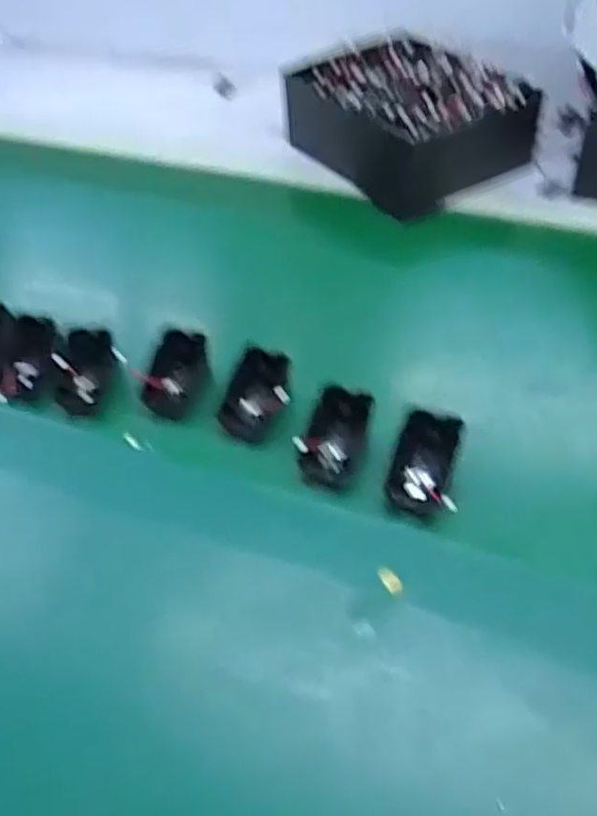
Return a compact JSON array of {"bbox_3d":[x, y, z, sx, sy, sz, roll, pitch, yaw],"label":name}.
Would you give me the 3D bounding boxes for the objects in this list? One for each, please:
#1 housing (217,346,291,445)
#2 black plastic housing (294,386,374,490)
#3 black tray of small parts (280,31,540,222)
[{"bbox_3d":[-0.033,-0.011,0.546,0.041,0.032,0.062,15,52,19],"label":"housing"},{"bbox_3d":[0.024,0.021,0.513,0.042,0.034,0.063,15,52,19],"label":"black plastic housing"},{"bbox_3d":[0.117,-0.323,0.777,0.174,0.081,0.223,-31,52,-19],"label":"black tray of small parts"}]

